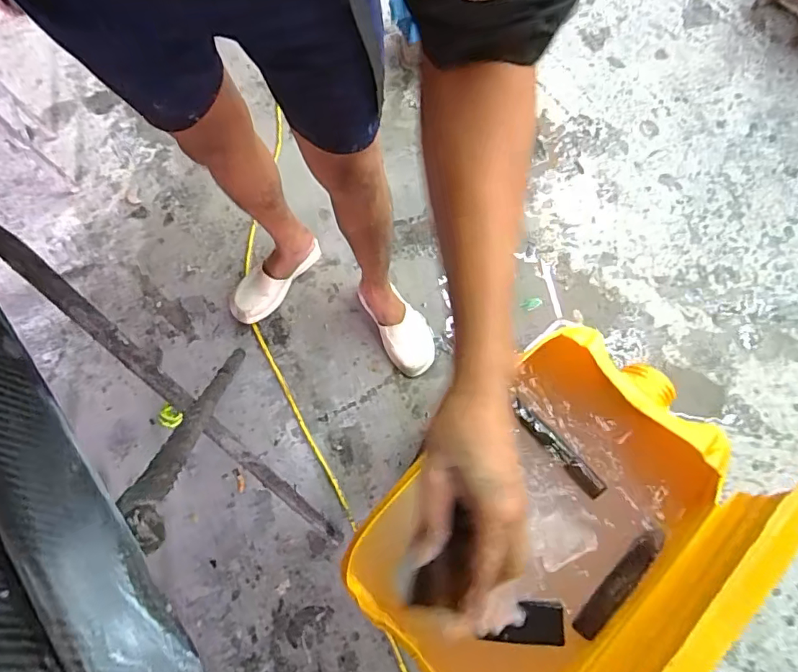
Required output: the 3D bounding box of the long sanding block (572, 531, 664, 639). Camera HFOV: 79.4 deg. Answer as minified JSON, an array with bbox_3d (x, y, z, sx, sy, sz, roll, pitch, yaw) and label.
[{"bbox_3d":[0.232,0.259,0.504,0.023,0.009,0.131,42,80,16],"label":"long sanding block"}]

